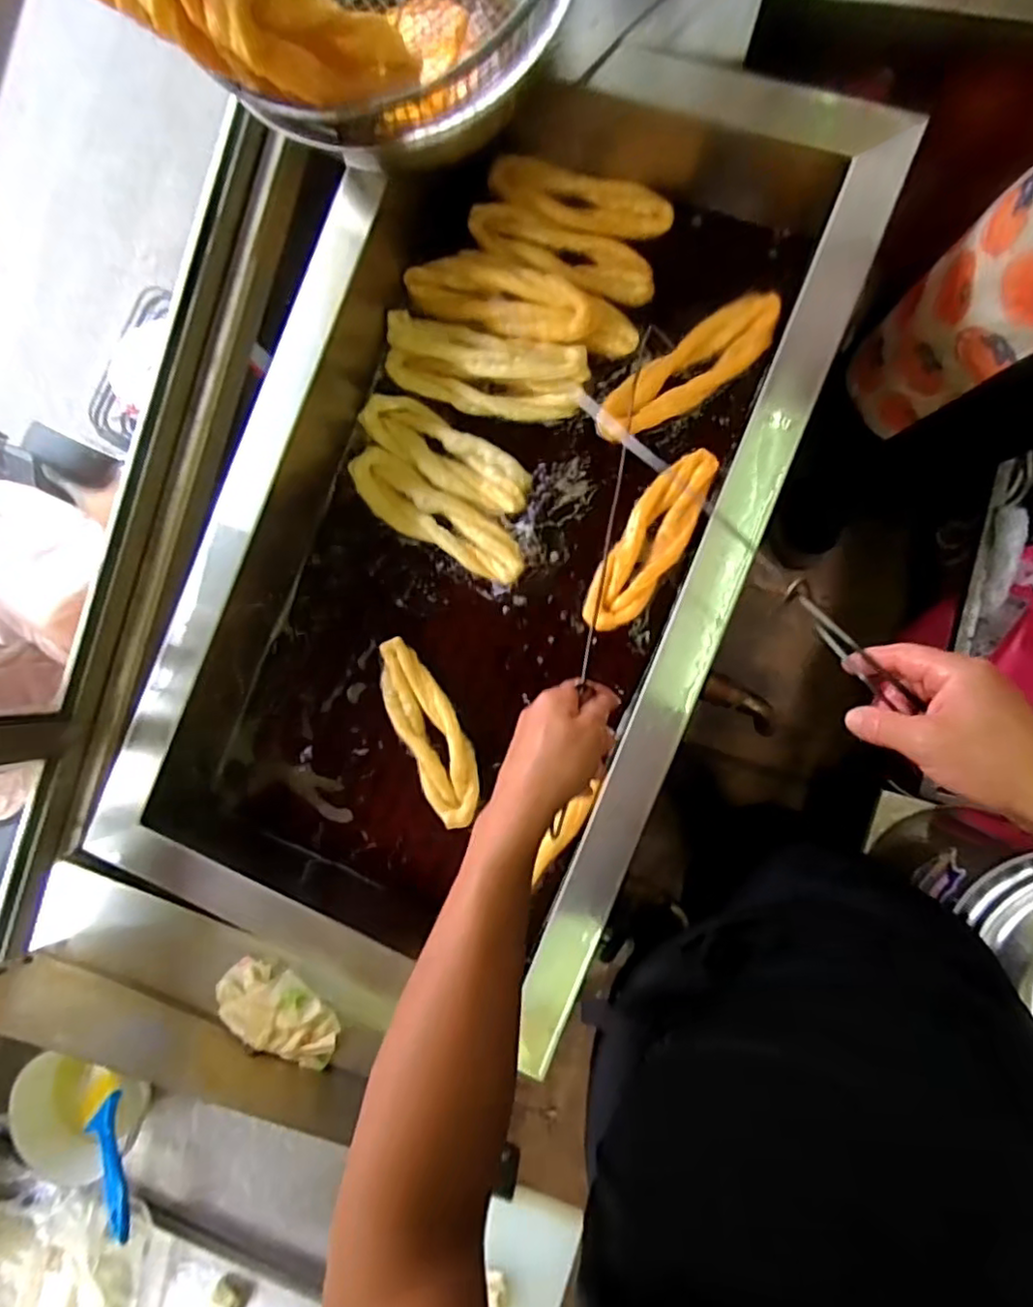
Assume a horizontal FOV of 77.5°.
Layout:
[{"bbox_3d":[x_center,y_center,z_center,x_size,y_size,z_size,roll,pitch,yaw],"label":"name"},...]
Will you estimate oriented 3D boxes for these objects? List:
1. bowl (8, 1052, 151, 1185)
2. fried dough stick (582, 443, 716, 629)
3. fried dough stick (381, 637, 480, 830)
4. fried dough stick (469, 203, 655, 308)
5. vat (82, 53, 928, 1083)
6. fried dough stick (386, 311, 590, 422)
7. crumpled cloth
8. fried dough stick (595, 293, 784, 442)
[{"bbox_3d":[-0.473,0.509,0.692,0.135,0.055,0.138,0,88,9],"label":"bowl"},{"bbox_3d":[0.158,-0.132,0.763,0.072,0.024,0.233,31,93,9],"label":"fried dough stick"},{"bbox_3d":[-0.109,0.097,0.810,0.079,0.025,0.240,-28,84,7],"label":"fried dough stick"},{"bbox_3d":[0.052,-0.488,0.785,0.236,0.037,0.070,25,92,9],"label":"fried dough stick"},{"bbox_3d":[-0.040,-0.157,0.759,0.543,0.153,1.000,21,91,10],"label":"vat"},{"bbox_3d":[-0.046,-0.349,0.787,0.252,0.031,0.093,15,90,10],"label":"fried dough stick"},{"bbox_3d":[-0.273,0.412,0.737,0.152,0.027,0.081,31,93,9],"label":"crumpled cloth"},{"bbox_3d":[0.200,-0.335,0.761,0.242,0.036,0.077,-37,82,6],"label":"fried dough stick"}]

